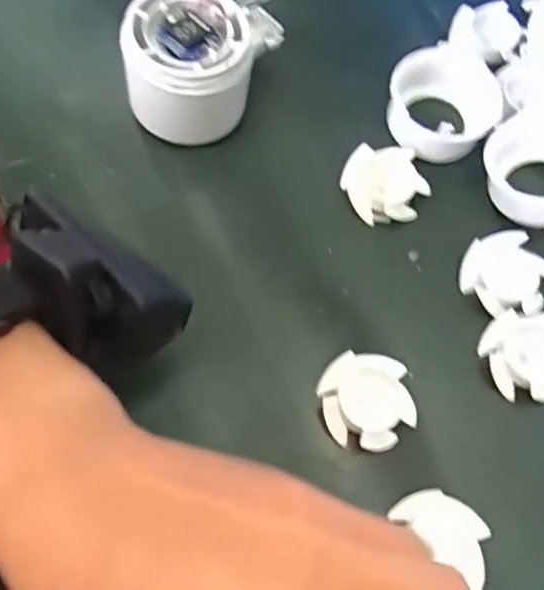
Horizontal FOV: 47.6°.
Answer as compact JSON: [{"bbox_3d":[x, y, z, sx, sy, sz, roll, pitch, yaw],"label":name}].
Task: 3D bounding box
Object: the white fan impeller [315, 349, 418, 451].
[{"bbox_3d":[0.041,0.046,0.266,0.037,0.011,0.041,-14,72,-7],"label":"white fan impeller"}]

